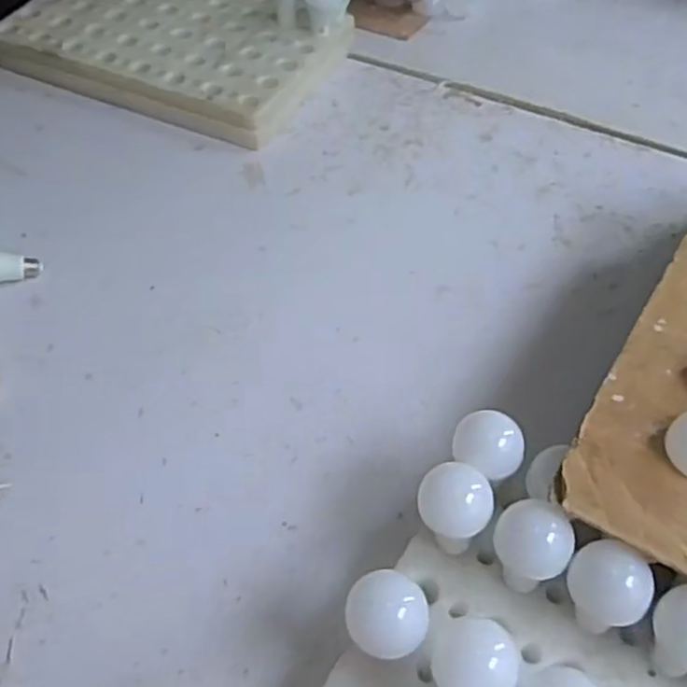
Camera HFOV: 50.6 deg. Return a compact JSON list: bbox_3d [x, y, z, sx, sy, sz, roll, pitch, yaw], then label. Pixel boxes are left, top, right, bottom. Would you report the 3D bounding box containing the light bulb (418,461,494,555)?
[{"bbox_3d":[0.100,0.157,0.669,0.066,0.091,0.066,9,51,6],"label":"light bulb"}]

